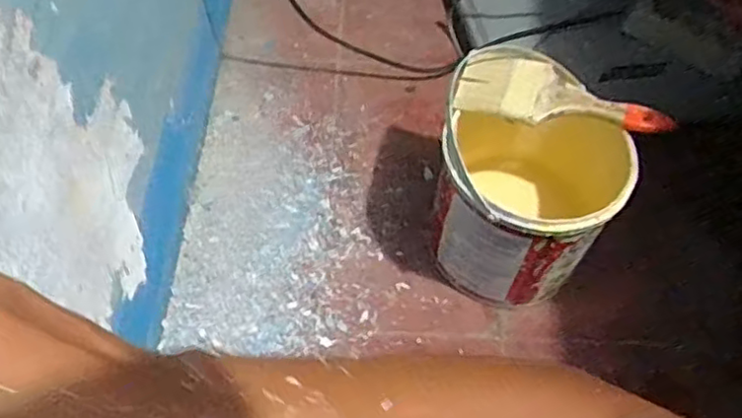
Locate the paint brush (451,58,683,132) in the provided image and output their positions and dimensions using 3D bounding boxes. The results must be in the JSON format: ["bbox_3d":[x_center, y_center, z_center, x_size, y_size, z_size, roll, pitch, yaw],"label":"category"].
[{"bbox_3d":[0.193,-0.116,0.685,0.207,0.041,0.071,8,59,3],"label":"paint brush"}]

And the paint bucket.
[{"bbox_3d":[0.161,-0.019,0.731,0.192,0.225,0.184,1,58,-2],"label":"paint bucket"}]

